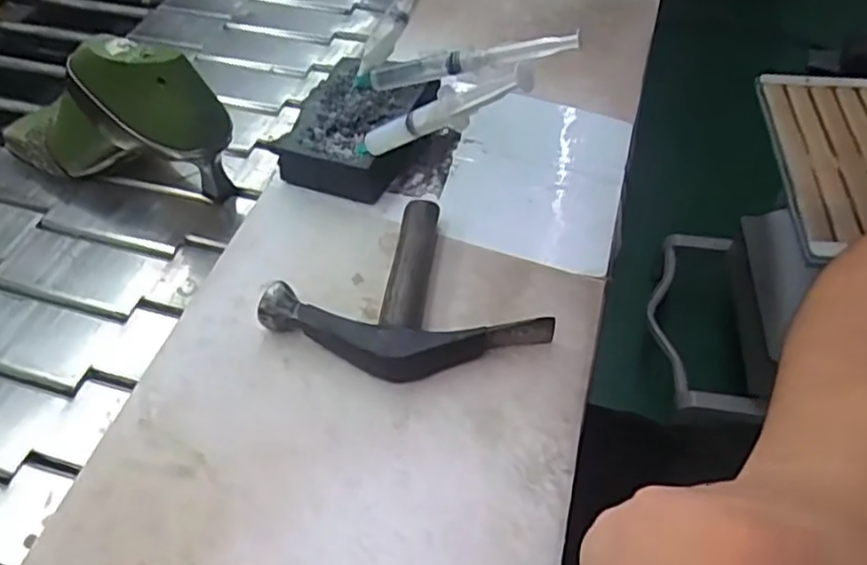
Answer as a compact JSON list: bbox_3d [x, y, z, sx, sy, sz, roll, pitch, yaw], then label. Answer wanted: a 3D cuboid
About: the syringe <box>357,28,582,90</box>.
[{"bbox_3d":[0.021,-0.159,0.497,0.165,0.020,0.012,-4,47,21],"label":"syringe"}]

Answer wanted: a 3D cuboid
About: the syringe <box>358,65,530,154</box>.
[{"bbox_3d":[-0.001,-0.103,0.429,0.146,0.026,0.015,-12,36,43],"label":"syringe"}]

